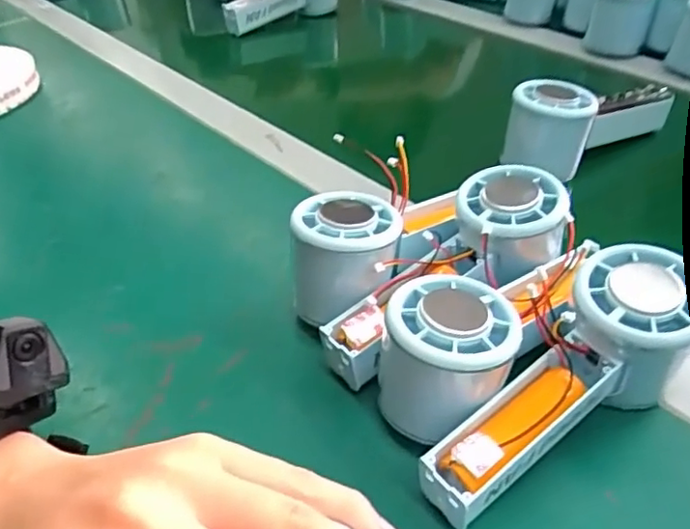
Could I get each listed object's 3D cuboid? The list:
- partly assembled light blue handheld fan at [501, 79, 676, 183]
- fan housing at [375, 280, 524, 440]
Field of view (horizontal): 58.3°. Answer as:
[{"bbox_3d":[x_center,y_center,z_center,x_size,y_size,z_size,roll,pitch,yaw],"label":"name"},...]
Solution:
[{"bbox_3d":[0.179,-0.112,0.456,0.150,0.058,0.048,-29,46,-28],"label":"partly assembled light blue handheld fan"},{"bbox_3d":[0.044,0.041,0.277,0.059,0.053,0.057,-2,39,1],"label":"fan housing"}]

